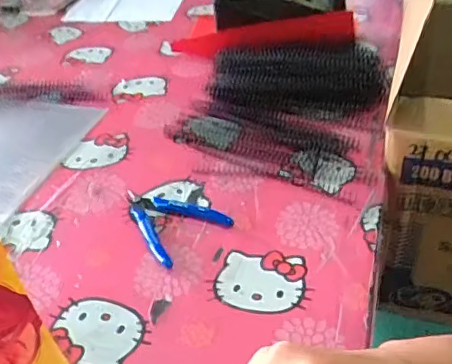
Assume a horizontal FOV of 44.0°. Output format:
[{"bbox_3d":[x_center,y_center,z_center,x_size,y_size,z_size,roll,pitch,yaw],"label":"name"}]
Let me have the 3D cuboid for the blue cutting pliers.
[{"bbox_3d":[-0.063,0.036,0.572,0.082,0.014,0.113,-31,44,-32],"label":"blue cutting pliers"}]

